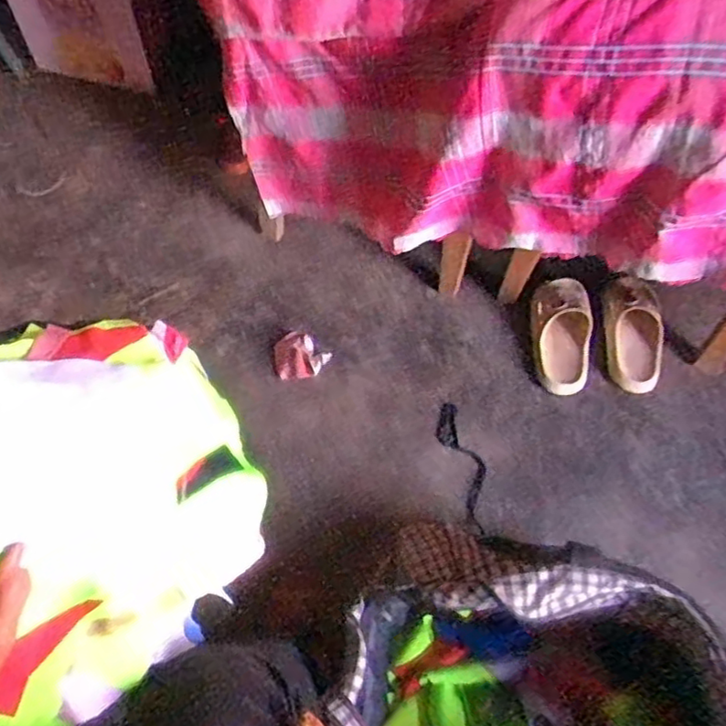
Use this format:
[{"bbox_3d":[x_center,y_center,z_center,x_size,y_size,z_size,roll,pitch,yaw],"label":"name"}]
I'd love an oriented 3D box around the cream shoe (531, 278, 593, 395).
[{"bbox_3d":[0.344,-0.046,1.100,0.090,0.062,0.198,2,60,-2],"label":"cream shoe"}]

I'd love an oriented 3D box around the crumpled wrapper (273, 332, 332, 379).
[{"bbox_3d":[-0.101,-0.010,1.073,0.087,0.038,0.081,-7,60,-7],"label":"crumpled wrapper"}]

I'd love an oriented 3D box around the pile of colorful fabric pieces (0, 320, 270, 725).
[{"bbox_3d":[-0.250,0.120,0.463,0.352,0.144,0.261,-32,66,-20],"label":"pile of colorful fabric pieces"}]

